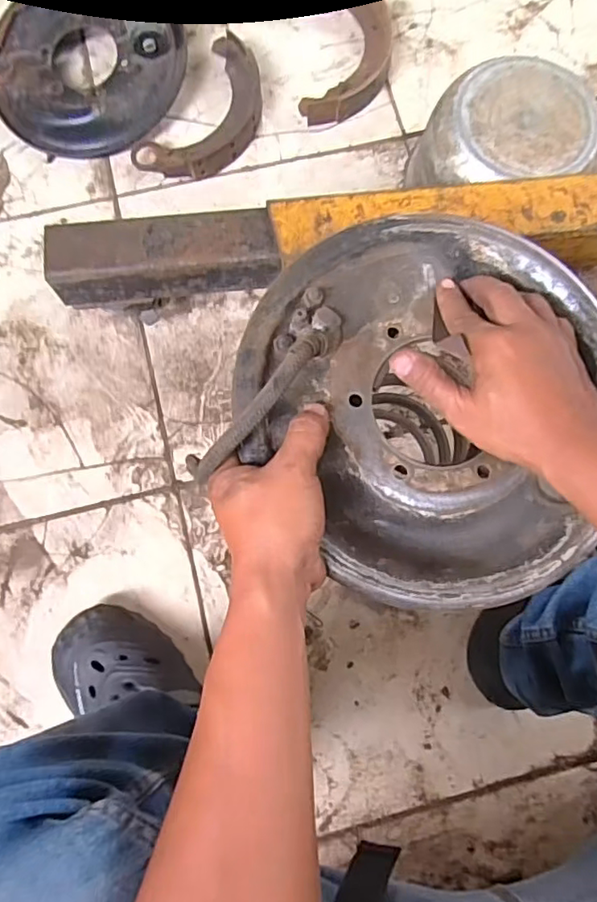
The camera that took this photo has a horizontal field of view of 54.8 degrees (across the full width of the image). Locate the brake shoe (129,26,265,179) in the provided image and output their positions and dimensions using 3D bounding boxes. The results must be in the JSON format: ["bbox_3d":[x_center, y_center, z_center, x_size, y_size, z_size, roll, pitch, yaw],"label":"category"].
[{"bbox_3d":[-0.116,-0.447,0.774,0.113,0.033,0.215,32,81,4],"label":"brake shoe"}]

